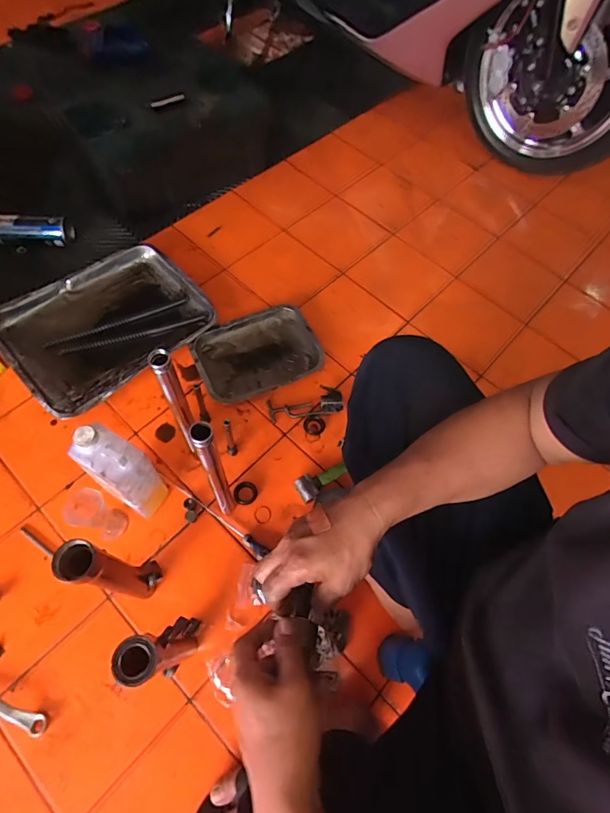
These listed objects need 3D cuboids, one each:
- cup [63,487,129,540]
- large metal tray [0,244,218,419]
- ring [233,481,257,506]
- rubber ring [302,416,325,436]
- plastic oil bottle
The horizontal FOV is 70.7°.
[{"bbox_3d":[-0.323,0.171,0.673,0.058,0.112,0.056,25,64,9],"label":"cup"},{"bbox_3d":[-0.407,-0.174,0.887,0.297,0.049,0.379,43,68,16],"label":"large metal tray"},{"bbox_3d":[-0.107,0.155,0.767,0.040,0.010,0.043,2,63,-3],"label":"ring"},{"bbox_3d":[0.018,0.036,0.837,0.041,0.006,0.038,2,63,-3],"label":"rubber ring"},{"bbox_3d":[-0.272,0.109,0.659,0.099,0.221,0.072,34,66,13],"label":"plastic oil bottle"}]

